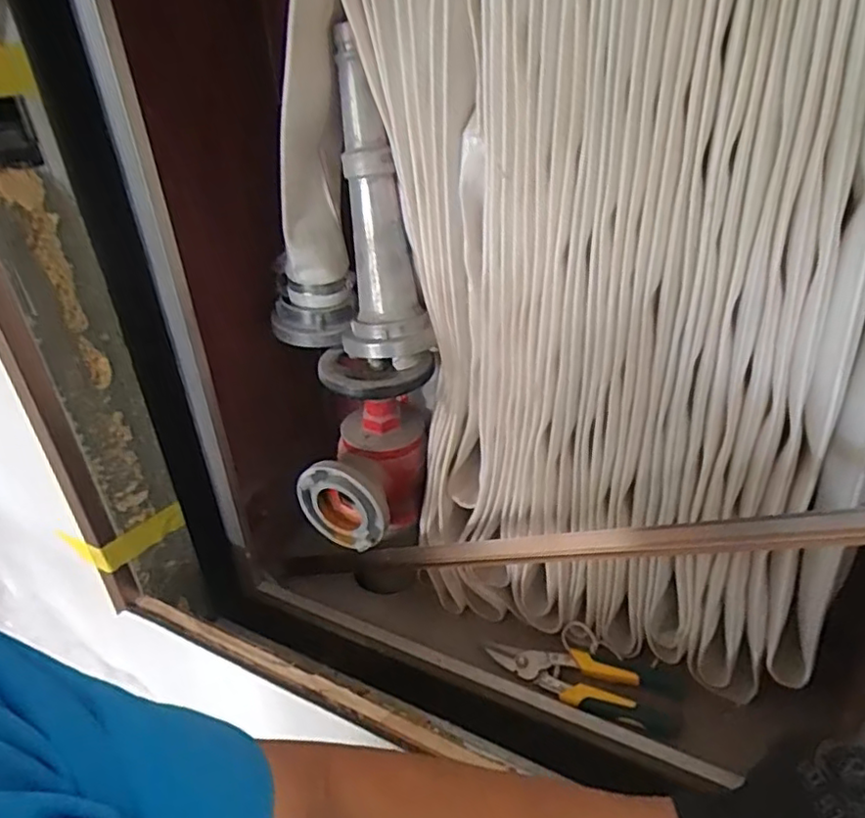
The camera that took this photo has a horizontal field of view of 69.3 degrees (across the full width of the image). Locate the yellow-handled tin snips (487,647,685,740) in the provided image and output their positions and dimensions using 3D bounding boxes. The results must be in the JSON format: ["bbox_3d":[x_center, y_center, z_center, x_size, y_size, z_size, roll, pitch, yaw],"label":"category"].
[{"bbox_3d":[0.164,0.294,0.684,0.200,0.021,0.077,9,34,18],"label":"yellow-handled tin snips"}]

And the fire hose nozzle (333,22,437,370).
[{"bbox_3d":[-0.054,-0.183,0.619,0.091,0.295,0.083,-6,33,-5],"label":"fire hose nozzle"}]

